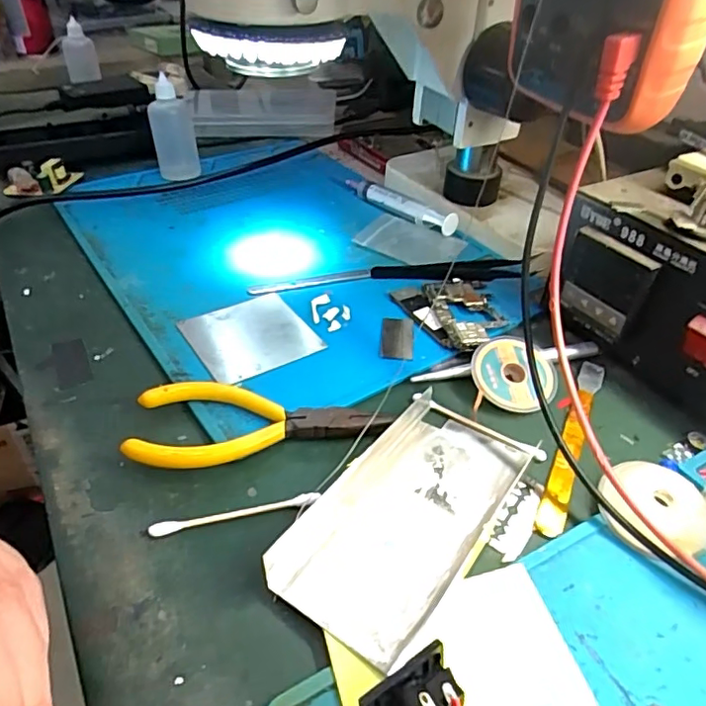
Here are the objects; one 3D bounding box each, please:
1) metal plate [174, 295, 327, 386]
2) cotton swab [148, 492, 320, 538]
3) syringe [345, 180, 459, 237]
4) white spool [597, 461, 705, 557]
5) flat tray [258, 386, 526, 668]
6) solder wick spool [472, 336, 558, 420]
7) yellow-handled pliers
[{"bbox_3d":[-0.061,-0.009,0.329,0.065,0.004,0.065,-26,51,-26],"label":"metal plate"},{"bbox_3d":[-0.049,0.069,0.236,0.070,0.005,0.005,-9,41,-11],"label":"cotton swab"},{"bbox_3d":[0.034,-0.123,0.456,0.016,0.017,0.119,-30,49,-31],"label":"syringe"},{"bbox_3d":[0.127,0.066,0.236,0.041,0.013,0.037,9,41,10],"label":"white spool"},{"bbox_3d":[0.025,0.063,0.233,0.058,0.018,0.121,25,46,26],"label":"flat tray"},{"bbox_3d":[0.086,0.012,0.298,0.044,0.009,0.044,7,58,-2],"label":"solder wick spool"},{"bbox_3d":[-0.045,0.033,0.270,0.118,0.014,0.048,-4,40,-6],"label":"yellow-handled pliers"}]

